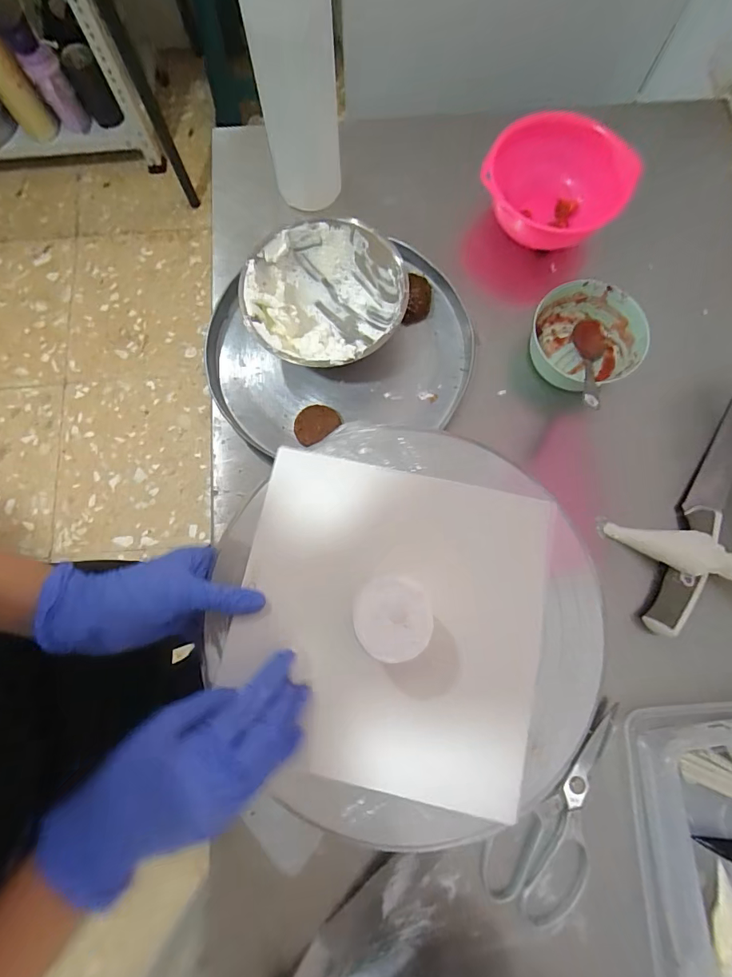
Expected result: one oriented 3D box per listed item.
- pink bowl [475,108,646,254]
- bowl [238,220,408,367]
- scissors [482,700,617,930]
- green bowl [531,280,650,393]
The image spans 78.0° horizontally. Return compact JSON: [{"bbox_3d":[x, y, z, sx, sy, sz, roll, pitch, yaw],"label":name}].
[{"bbox_3d":[0.216,-0.341,0.515,0.166,0.078,0.104,17,79,5],"label":"pink bowl"},{"bbox_3d":[-0.044,-0.196,0.491,0.159,0.072,0.153,0,78,1],"label":"bowl"},{"bbox_3d":[0.188,0.296,0.408,0.086,0.013,0.195,39,82,8],"label":"scissors"},{"bbox_3d":[0.239,-0.165,0.500,0.110,0.050,0.106,0,78,1],"label":"green bowl"}]

